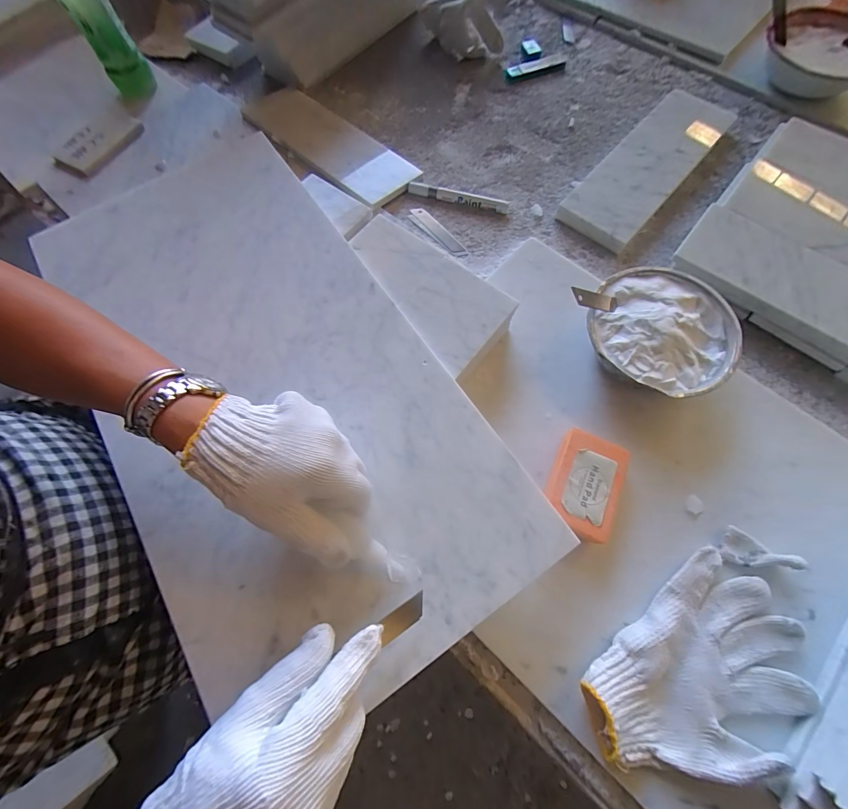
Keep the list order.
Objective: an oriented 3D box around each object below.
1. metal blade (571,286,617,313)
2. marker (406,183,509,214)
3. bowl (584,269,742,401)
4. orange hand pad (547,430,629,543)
[{"bbox_3d":[0.174,-0.105,0.363,0.068,0.006,0.019,0,82,-30],"label":"metal blade"},{"bbox_3d":[0.047,-0.287,0.497,0.141,0.011,0.019,18,73,6],"label":"marker"},{"bbox_3d":[0.248,-0.077,0.385,0.138,0.058,0.141,0,72,0],"label":"bowl"},{"bbox_3d":[0.151,0.077,0.345,0.062,0.028,0.090,24,74,8],"label":"orange hand pad"}]

